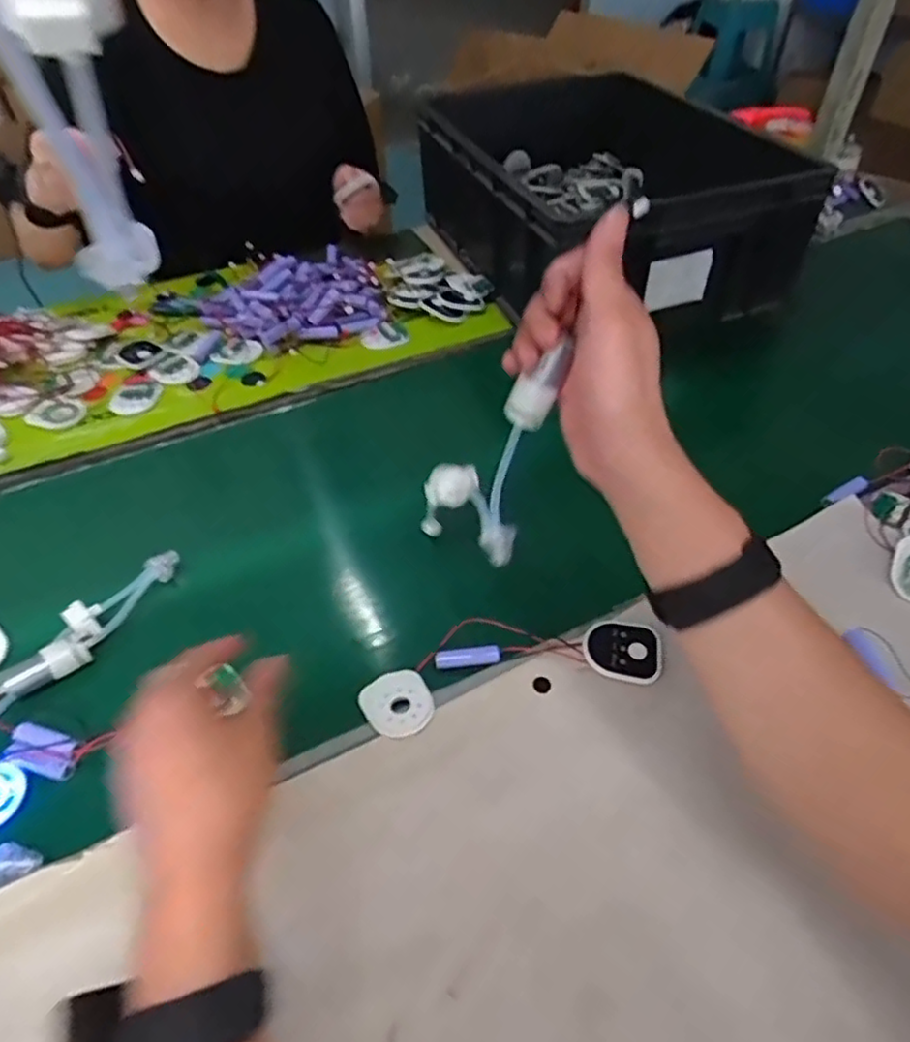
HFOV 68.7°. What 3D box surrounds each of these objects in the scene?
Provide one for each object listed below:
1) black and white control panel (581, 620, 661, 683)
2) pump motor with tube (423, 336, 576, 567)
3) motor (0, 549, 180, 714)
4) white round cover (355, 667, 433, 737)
[{"bbox_3d":[0.128,0.096,0.505,0.057,0.010,0.047,13,55,17],"label":"black and white control panel"},{"bbox_3d":[0.030,-0.035,0.447,0.062,0.179,0.067,24,47,-13],"label":"pump motor with tube"},{"bbox_3d":[-0.304,0.097,0.527,0.039,0.021,0.210,20,51,18],"label":"motor"},{"bbox_3d":[-0.041,0.133,0.489,0.050,0.012,0.055,-30,54,-25],"label":"white round cover"}]

